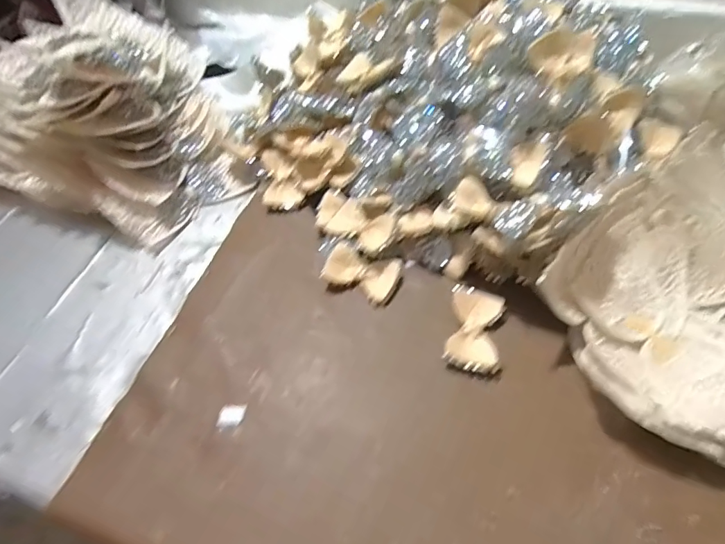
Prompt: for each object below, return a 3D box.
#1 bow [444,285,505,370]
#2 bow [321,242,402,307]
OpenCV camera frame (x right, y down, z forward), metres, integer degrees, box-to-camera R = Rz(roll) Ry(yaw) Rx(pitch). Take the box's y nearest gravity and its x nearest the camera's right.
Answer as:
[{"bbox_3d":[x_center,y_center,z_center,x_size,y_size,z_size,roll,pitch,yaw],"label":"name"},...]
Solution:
[{"bbox_3d":[0.115,0.058,0.453,0.052,0.019,0.090,16,60,8],"label":"bow"},{"bbox_3d":[0.002,-0.001,0.500,0.081,0.029,0.057,22,61,11],"label":"bow"}]

